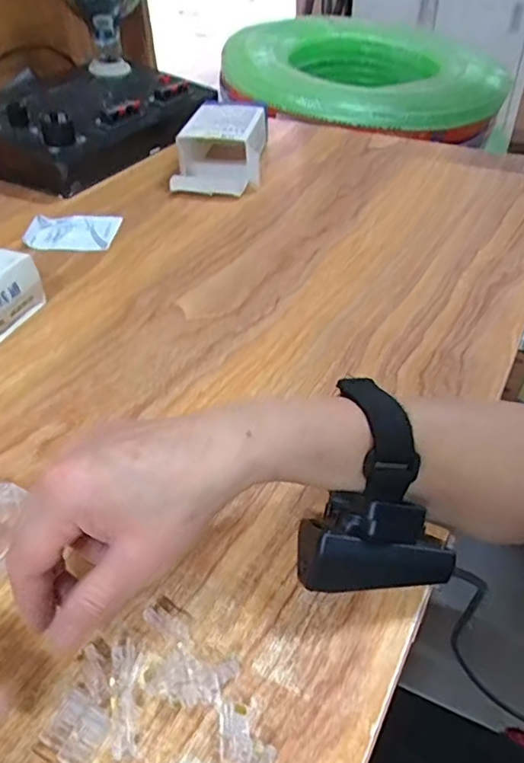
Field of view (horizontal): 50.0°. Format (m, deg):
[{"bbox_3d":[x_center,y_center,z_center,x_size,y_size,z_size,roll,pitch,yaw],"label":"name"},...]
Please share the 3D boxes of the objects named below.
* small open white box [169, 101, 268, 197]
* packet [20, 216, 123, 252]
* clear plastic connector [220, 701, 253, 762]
[{"bbox_3d":[-0.047,-0.281,0.678,0.093,0.055,0.156,5,42,7],"label":"small open white box"},{"bbox_3d":[-0.195,-0.155,0.575,0.086,0.012,0.062,0,42,2],"label":"packet"},{"bbox_3d":[-0.011,0.146,0.235,0.013,0.007,0.023,-6,42,-5],"label":"clear plastic connector"}]

